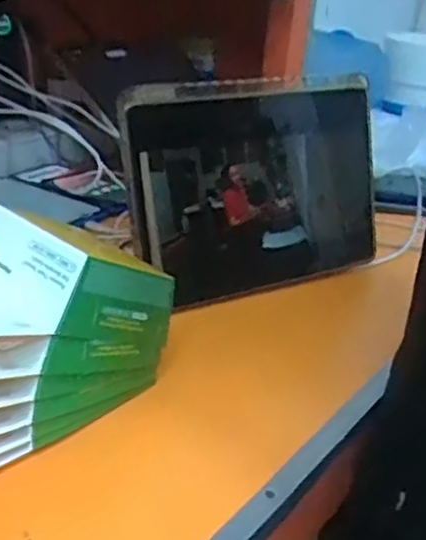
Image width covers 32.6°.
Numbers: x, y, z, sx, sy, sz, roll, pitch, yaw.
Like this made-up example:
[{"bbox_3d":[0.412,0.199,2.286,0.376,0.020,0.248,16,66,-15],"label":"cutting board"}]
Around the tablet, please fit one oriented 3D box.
[{"bbox_3d":[0.047,-0.074,0.633,0.254,0.178,0.016,-12,11,-32],"label":"tablet"}]

